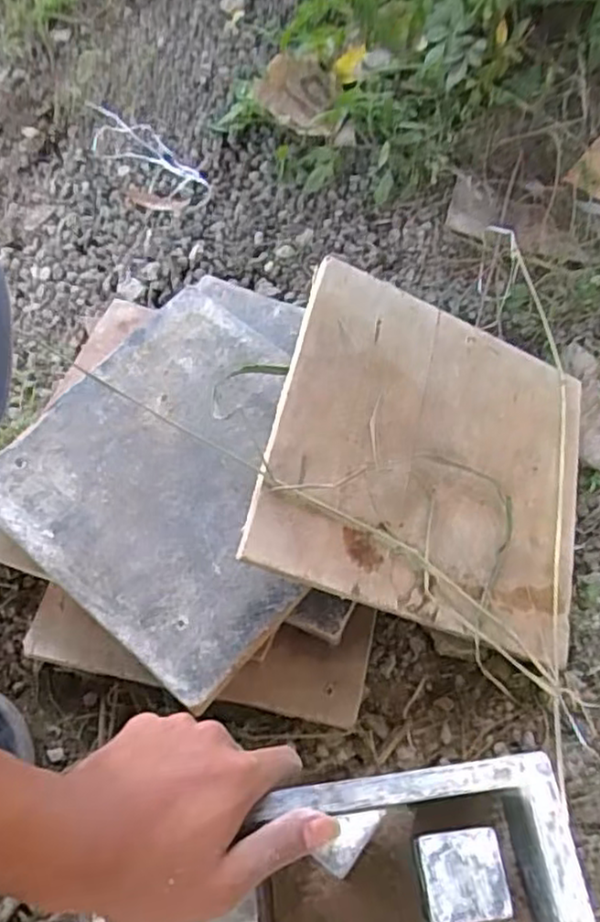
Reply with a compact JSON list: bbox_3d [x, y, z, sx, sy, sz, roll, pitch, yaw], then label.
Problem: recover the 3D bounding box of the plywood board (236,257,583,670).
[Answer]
[{"bbox_3d":[0.102,-0.003,0.506,0.248,0.011,0.238,21,67,-17],"label":"plywood board"}]

